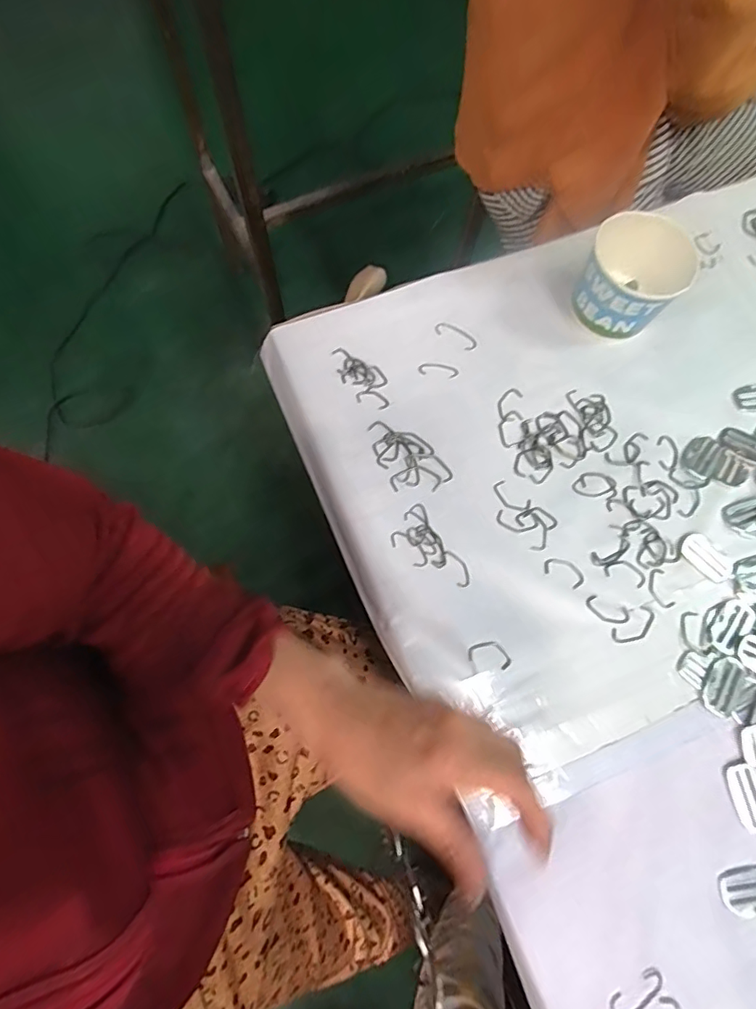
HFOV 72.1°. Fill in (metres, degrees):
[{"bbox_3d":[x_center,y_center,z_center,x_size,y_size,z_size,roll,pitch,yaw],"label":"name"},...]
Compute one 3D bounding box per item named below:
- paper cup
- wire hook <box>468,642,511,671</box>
[{"bbox_3d":[0.239,-0.216,0.499,0.084,0.063,0.098,31,75,9],"label":"paper cup"},{"bbox_3d":[0.090,0.120,0.417,0.033,0.004,0.020,13,73,4],"label":"wire hook"}]

